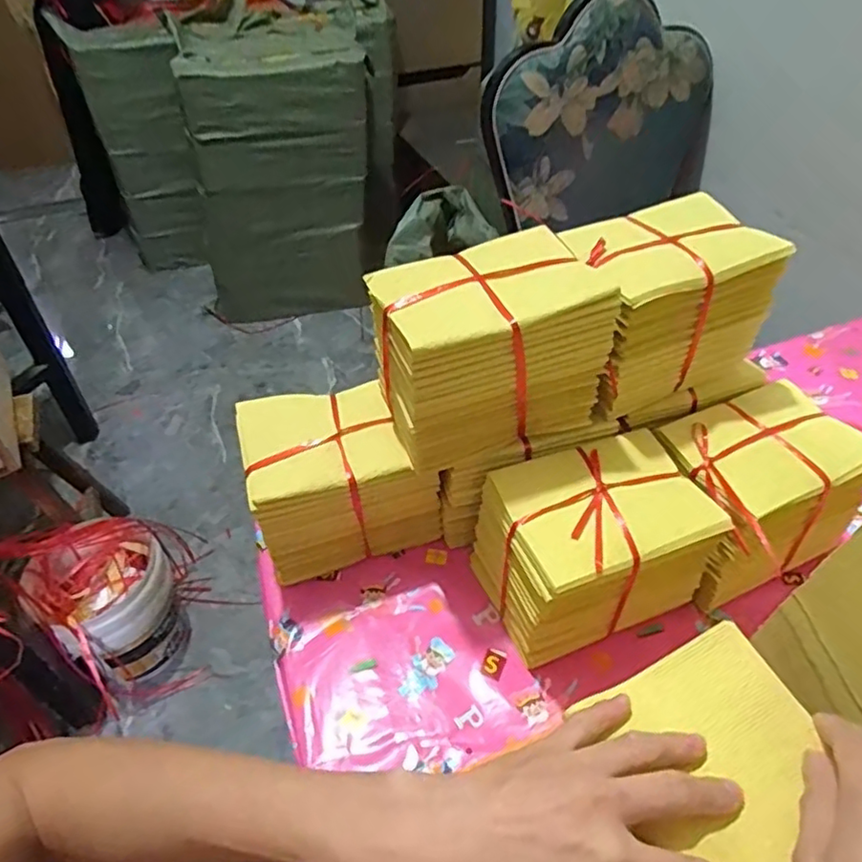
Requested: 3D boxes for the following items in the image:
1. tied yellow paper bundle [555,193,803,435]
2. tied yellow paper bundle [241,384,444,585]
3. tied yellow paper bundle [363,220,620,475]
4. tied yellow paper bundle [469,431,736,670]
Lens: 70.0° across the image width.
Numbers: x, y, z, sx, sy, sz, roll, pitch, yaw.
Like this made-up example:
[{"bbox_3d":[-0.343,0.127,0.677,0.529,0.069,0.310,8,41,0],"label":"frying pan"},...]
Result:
[{"bbox_3d":[0.208,-0.106,0.563,0.175,0.152,0.117,-16,46,-13],"label":"tied yellow paper bundle"},{"bbox_3d":[-0.084,0.044,0.588,0.163,0.140,0.116,-12,46,-10],"label":"tied yellow paper bundle"},{"bbox_3d":[0.046,-0.063,0.518,0.169,0.144,0.111,-15,46,-12],"label":"tied yellow paper bundle"},{"bbox_3d":[0.139,0.104,0.536,0.172,0.138,0.128,-16,46,-13],"label":"tied yellow paper bundle"}]

